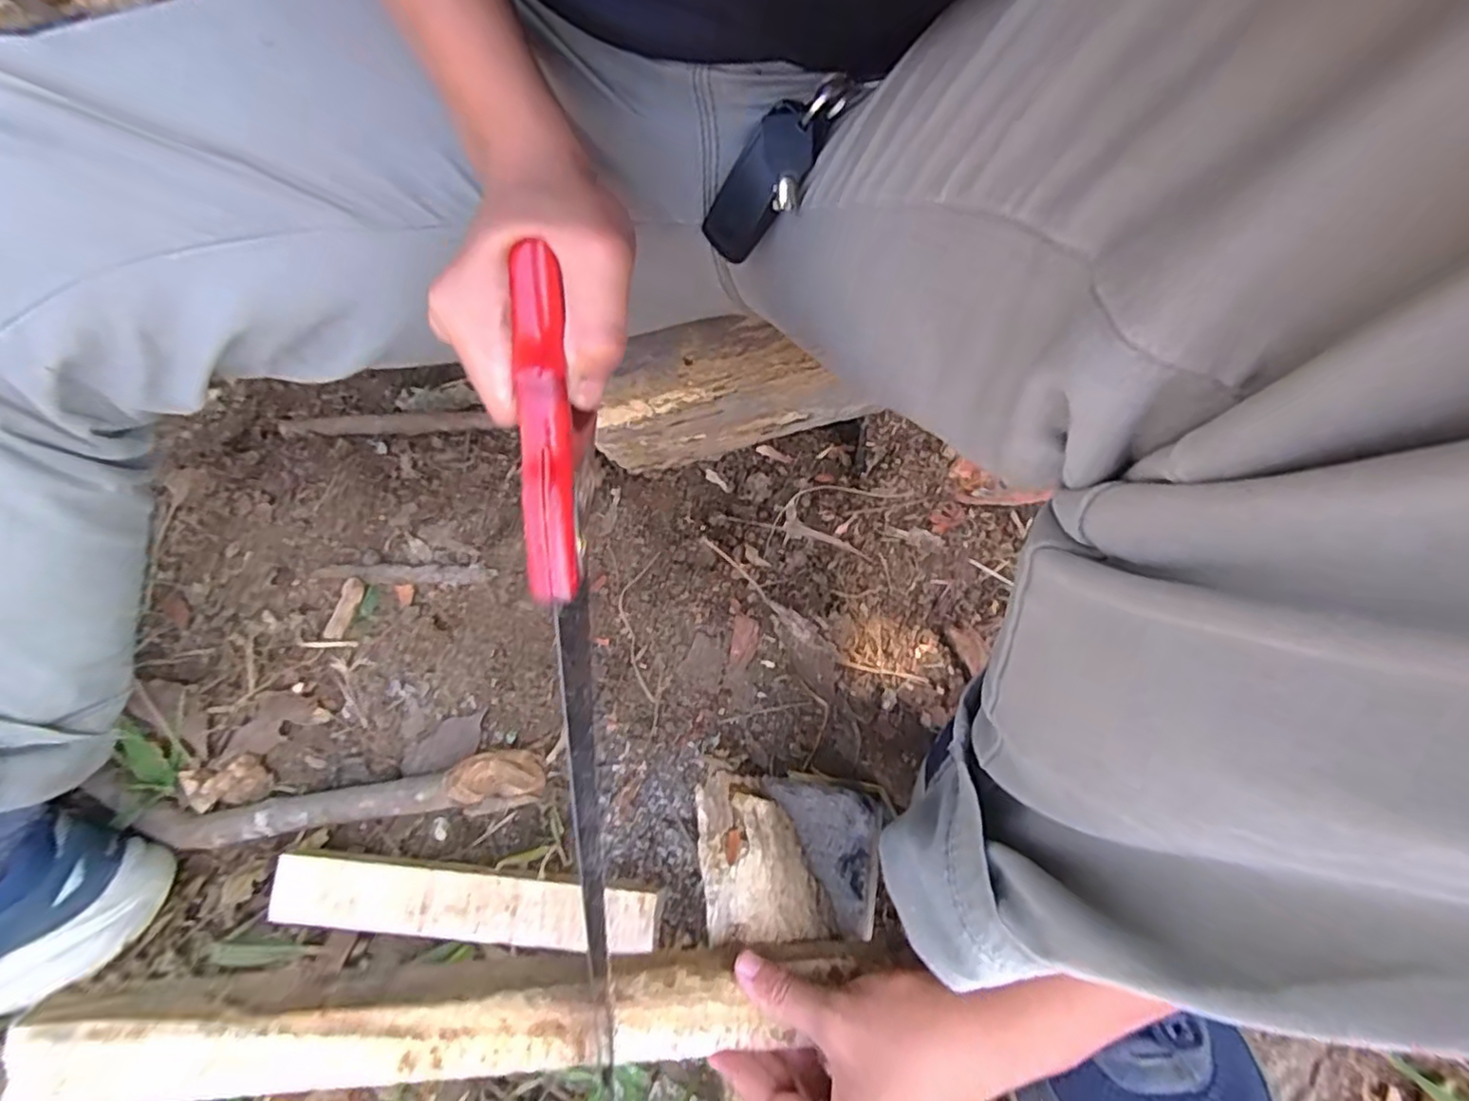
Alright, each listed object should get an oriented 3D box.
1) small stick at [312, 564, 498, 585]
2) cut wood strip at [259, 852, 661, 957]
[{"bbox_3d":[-0.297,0.020,0.601,0.167,0.014,0.018,2,69,1],"label":"small stick"},{"bbox_3d":[-0.196,0.255,0.485,0.276,0.015,0.047,4,69,2],"label":"cut wood strip"}]

